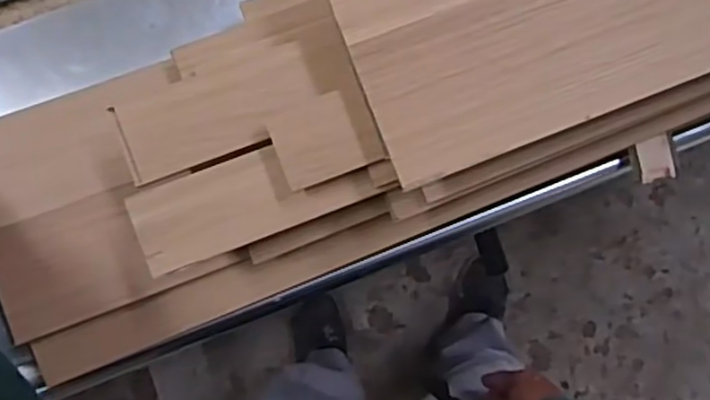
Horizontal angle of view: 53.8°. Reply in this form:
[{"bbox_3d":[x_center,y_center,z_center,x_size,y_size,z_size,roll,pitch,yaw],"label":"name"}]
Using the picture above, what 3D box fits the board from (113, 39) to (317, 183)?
[{"bbox_3d":[-0.088,-0.058,0.457,0.126,0.013,0.059,-20,80,2],"label":"board"}]

